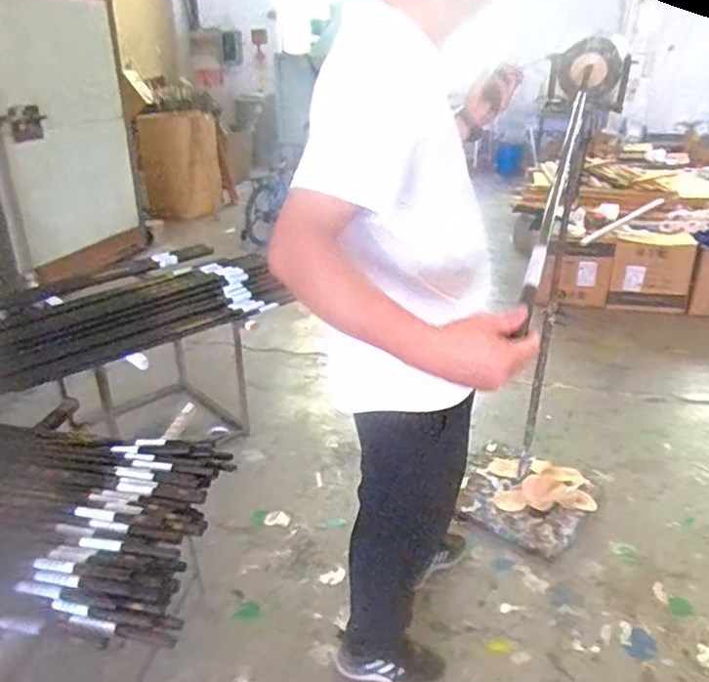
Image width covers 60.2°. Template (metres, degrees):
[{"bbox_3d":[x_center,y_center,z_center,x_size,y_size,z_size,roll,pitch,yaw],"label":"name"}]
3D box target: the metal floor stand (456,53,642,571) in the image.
[{"bbox_3d":[0.541,-0.075,1.786,0.438,1.405,0.495,9,27,19],"label":"metal floor stand"}]

